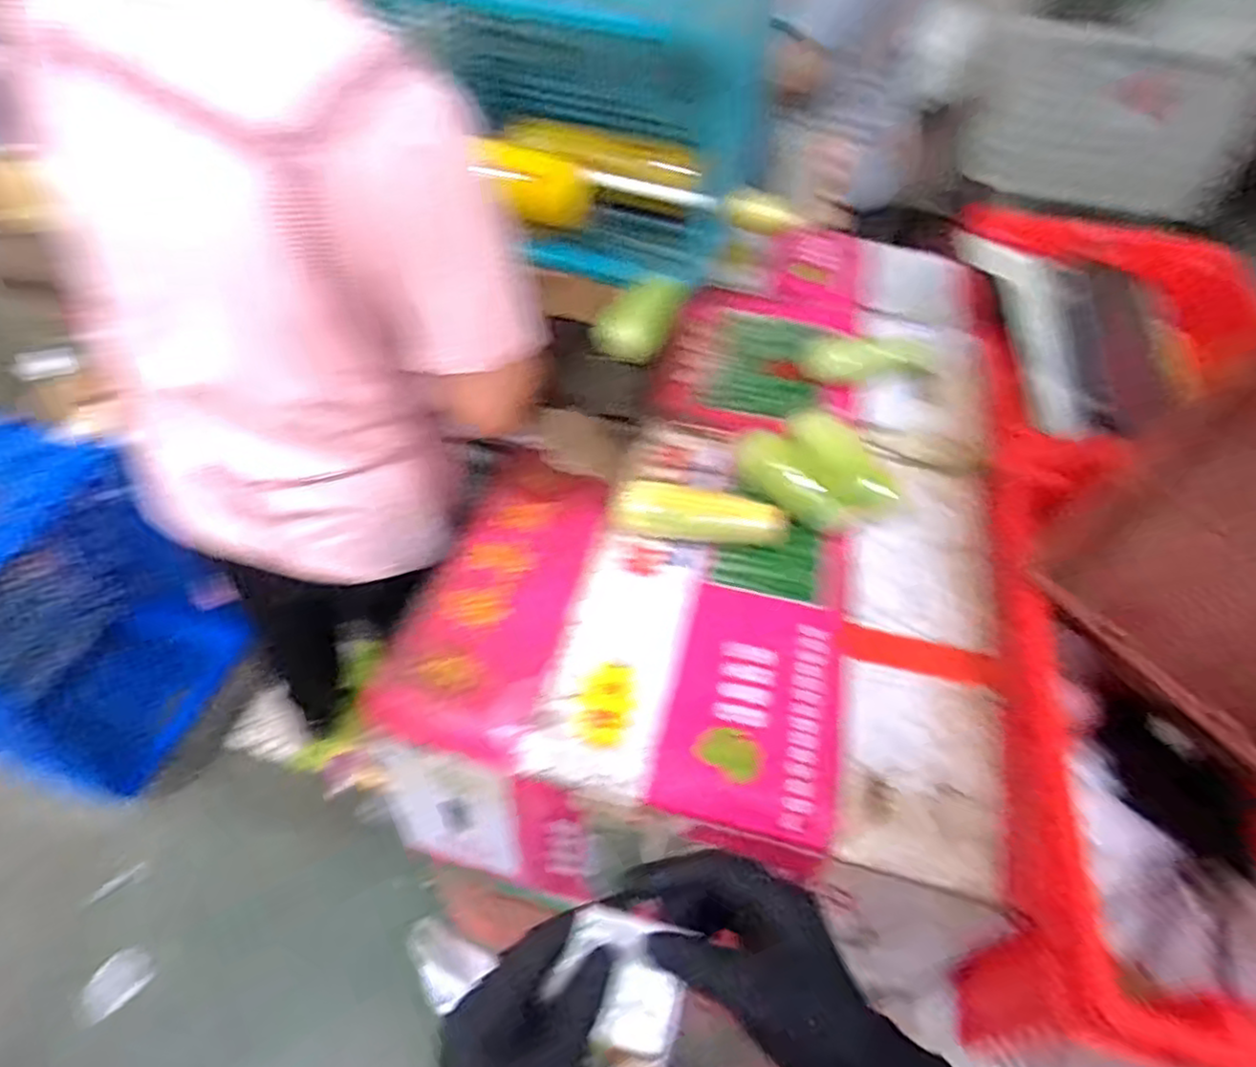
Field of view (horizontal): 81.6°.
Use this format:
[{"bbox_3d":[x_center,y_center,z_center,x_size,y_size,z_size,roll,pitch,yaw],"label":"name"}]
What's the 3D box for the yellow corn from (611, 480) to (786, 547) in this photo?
[{"bbox_3d":[0.077,-0.015,0.807,0.191,0.052,0.050,10,48,3],"label":"yellow corn"}]

